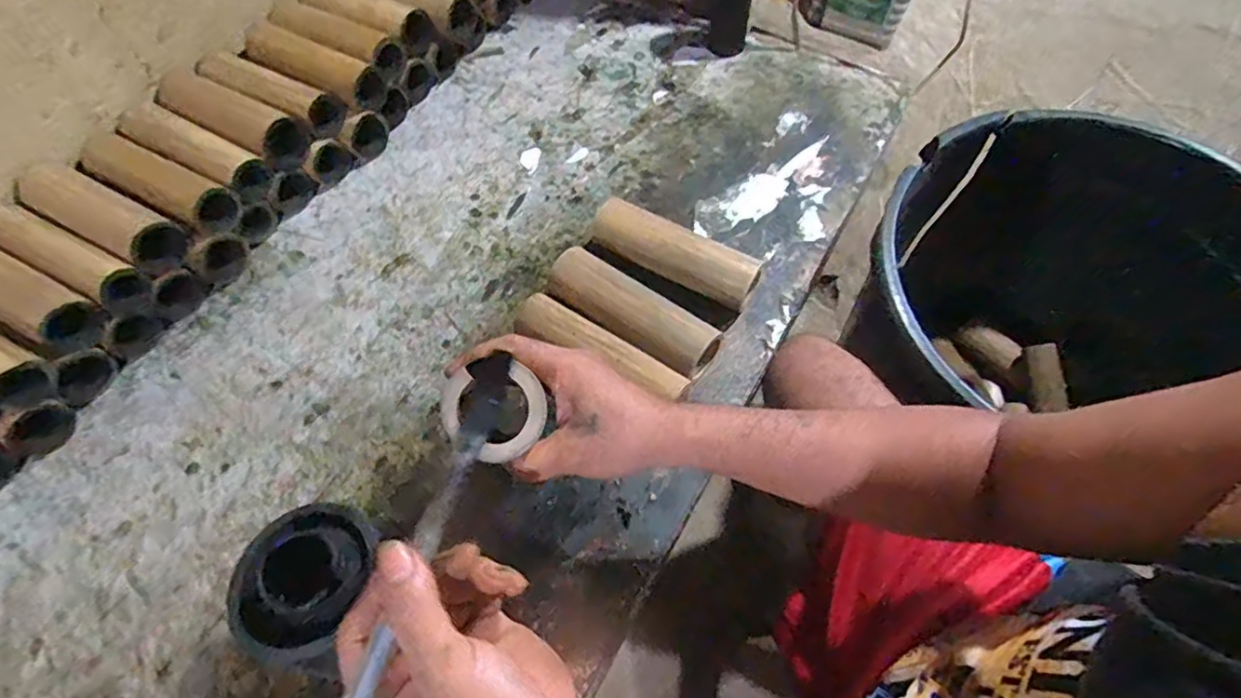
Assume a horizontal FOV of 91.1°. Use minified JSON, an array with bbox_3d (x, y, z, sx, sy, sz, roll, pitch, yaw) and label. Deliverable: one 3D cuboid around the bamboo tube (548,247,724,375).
[{"bbox_3d":[0.010,-0.038,0.596,0.180,0.047,0.059,31,65,22],"label":"bamboo tube"}]

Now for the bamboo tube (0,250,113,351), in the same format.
[{"bbox_3d":[-0.583,-0.055,0.587,0.170,0.054,0.059,21,61,17],"label":"bamboo tube"}]

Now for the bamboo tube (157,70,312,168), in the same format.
[{"bbox_3d":[-0.443,-0.261,0.690,0.178,0.051,0.066,24,62,18],"label":"bamboo tube"}]

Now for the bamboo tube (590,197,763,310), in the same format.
[{"bbox_3d":[0.058,-0.100,0.634,0.179,0.053,0.057,28,63,20],"label":"bamboo tube"}]

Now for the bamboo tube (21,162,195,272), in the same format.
[{"bbox_3d":[-0.530,-0.135,0.624,0.175,0.054,0.056,23,62,18],"label":"bamboo tube"}]

